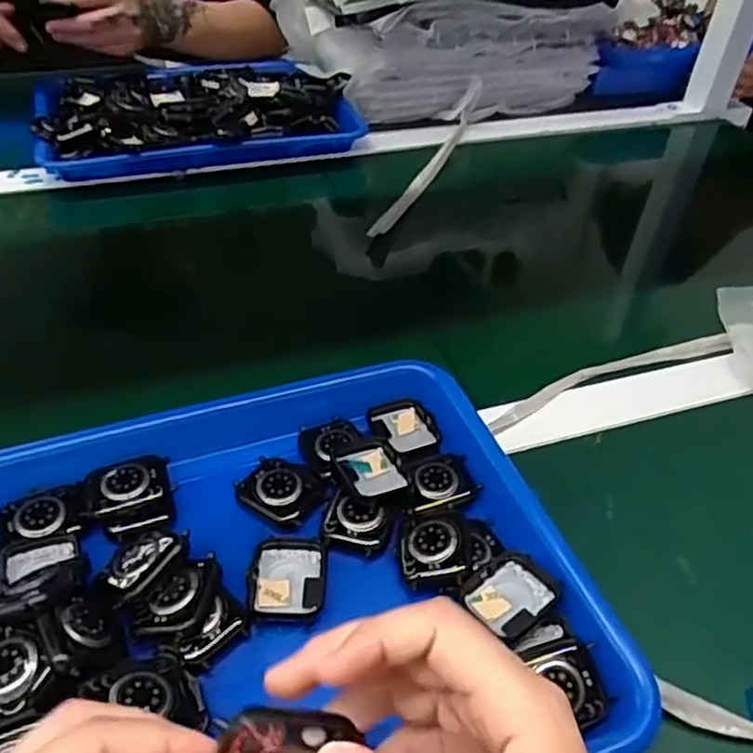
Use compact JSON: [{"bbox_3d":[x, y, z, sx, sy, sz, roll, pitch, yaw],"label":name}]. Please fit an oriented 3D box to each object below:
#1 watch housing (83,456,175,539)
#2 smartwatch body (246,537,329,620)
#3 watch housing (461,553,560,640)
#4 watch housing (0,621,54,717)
[{"bbox_3d":[-0.129,0.060,0.367,0.042,0.010,0.048,-16,46,-21],"label":"watch housing"},{"bbox_3d":[-0.044,0.099,0.345,0.037,0.008,0.040,1,42,-4],"label":"smartwatch body"},{"bbox_3d":[0.066,0.104,0.337,0.038,0.009,0.035,-29,52,-31],"label":"watch housing"},{"bbox_3d":[-0.150,0.118,0.288,0.029,0.010,0.040,-16,46,-21],"label":"watch housing"}]

